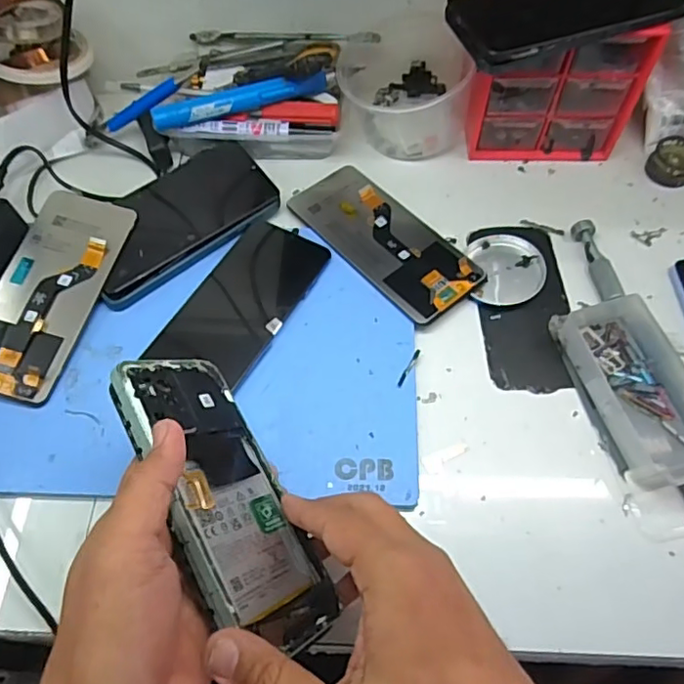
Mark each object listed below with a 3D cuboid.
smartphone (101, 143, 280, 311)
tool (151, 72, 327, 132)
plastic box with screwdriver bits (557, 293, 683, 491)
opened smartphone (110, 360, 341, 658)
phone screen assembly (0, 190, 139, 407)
[{"bbox_3d":[-0.129,-0.099,0.453,0.157,0.013,0.076,-37,81,-17],"label":"smartphone"},{"bbox_3d":[-0.086,-0.207,0.489,0.149,0.016,0.017,-21,62,-10],"label":"tool"},{"bbox_3d":[0.198,0.028,0.386,0.062,0.030,0.134,-15,61,-8],"label":"plastic box with screwdriver bits"},{"bbox_3d":[-0.059,0.078,0.300,0.010,0.082,0.160,-38,73,24],"label":"opened smartphone"},{"bbox_3d":[-0.215,-0.038,0.420,0.074,0.007,0.164,16,68,4],"label":"phone screen assembly"}]

